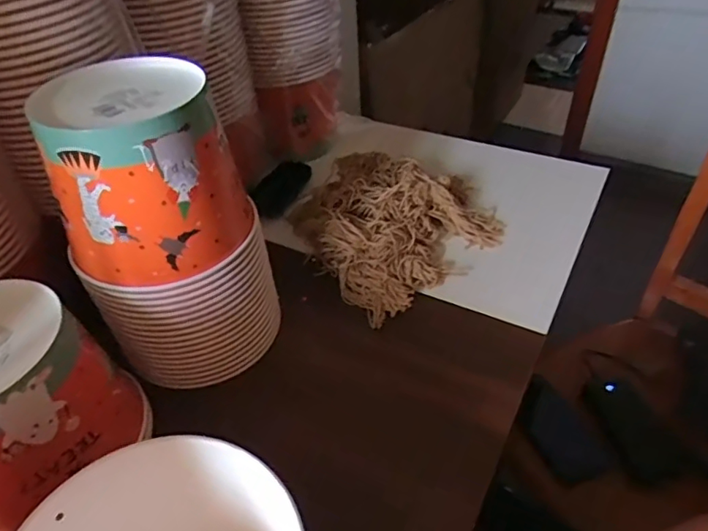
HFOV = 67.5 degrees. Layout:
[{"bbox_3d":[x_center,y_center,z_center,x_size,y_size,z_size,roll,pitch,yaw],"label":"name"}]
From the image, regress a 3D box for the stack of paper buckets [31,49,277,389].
[{"bbox_3d":[-0.169,-0.031,0.476,0.151,0.253,0.138,-18,44,-15],"label":"stack of paper buckets"}]

